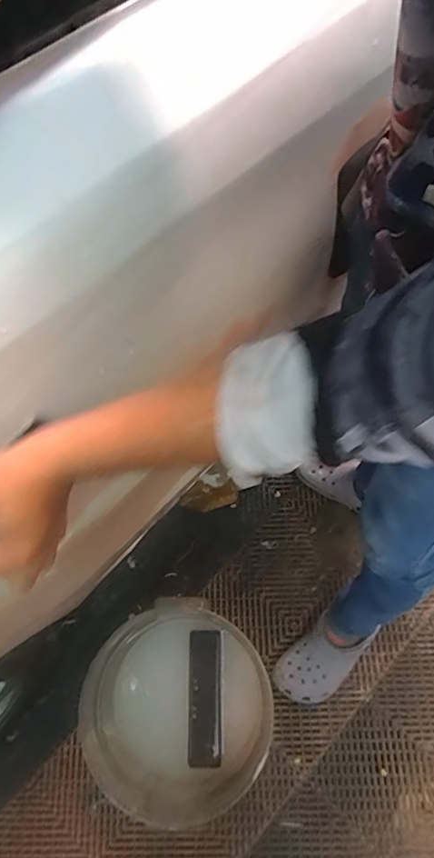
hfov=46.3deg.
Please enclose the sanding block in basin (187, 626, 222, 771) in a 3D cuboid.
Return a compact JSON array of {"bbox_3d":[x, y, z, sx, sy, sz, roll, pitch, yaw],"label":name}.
[{"bbox_3d":[-0.023,0.502,0.956,0.064,0.027,0.225,-1,69,3],"label":"sanding block in basin"}]

